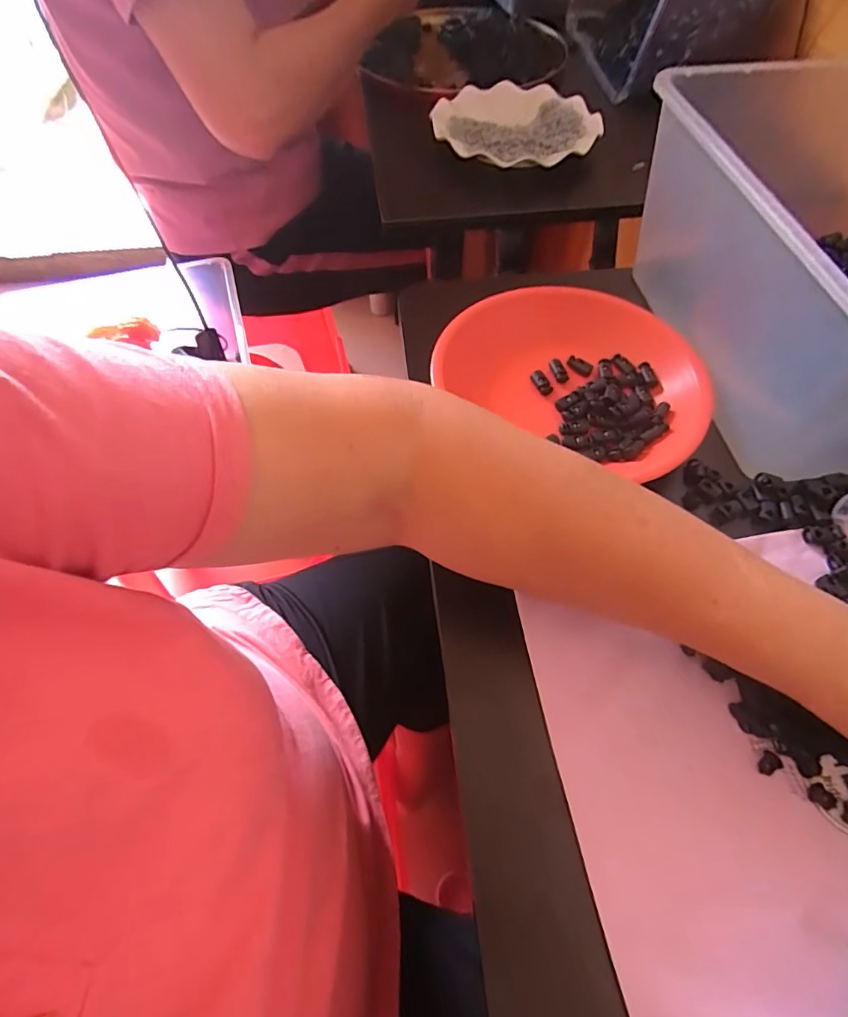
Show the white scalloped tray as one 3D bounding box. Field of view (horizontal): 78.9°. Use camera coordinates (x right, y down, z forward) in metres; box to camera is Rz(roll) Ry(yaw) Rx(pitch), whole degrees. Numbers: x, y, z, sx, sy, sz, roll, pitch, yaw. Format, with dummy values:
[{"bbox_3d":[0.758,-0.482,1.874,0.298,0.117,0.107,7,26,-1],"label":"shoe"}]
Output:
[{"bbox_3d":[0.103,-0.438,0.586,0.170,0.014,0.181,-30,63,-17],"label":"white scalloped tray"}]

